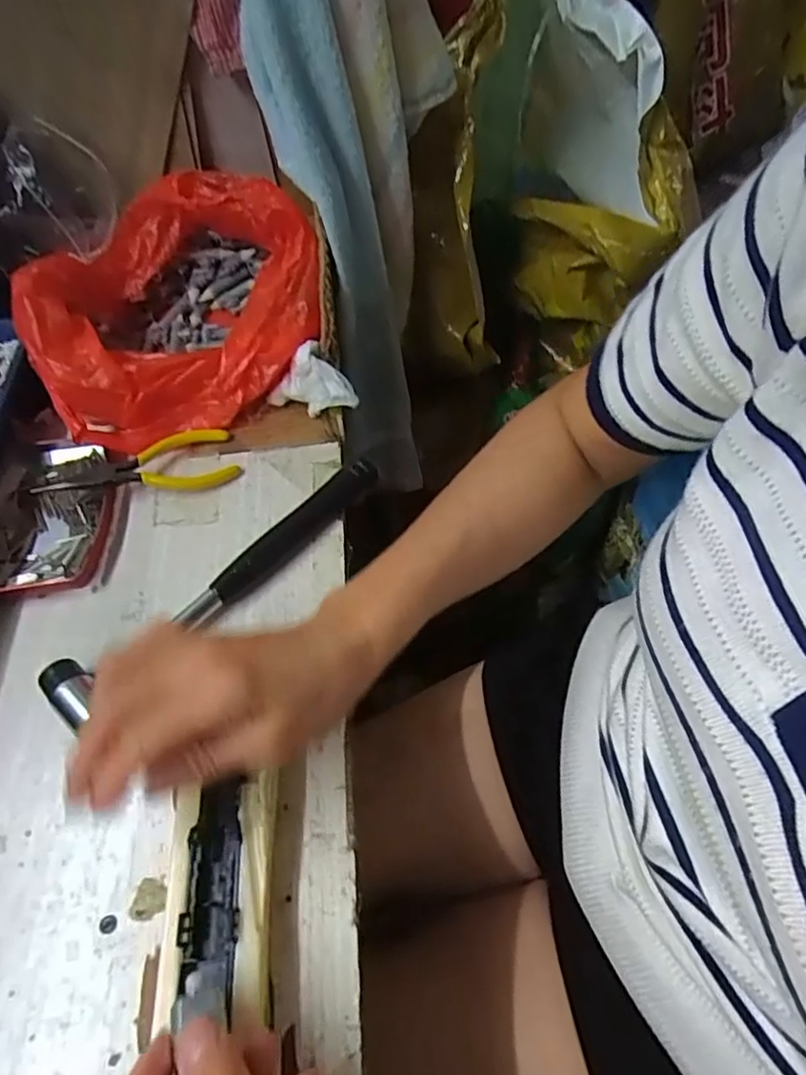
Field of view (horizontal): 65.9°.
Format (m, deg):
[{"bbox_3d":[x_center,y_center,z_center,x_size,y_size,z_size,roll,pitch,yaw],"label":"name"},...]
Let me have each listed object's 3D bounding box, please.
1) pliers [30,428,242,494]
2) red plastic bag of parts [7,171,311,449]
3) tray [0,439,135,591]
[{"bbox_3d":[-0.180,-0.046,0.426,0.125,0.019,0.046,-19,57,-10],"label":"pliers"},{"bbox_3d":[-0.170,-0.179,0.473,0.211,0.092,0.190,-25,58,-12],"label":"red plastic bag of parts"},{"bbox_3d":[-0.232,-0.017,0.418,0.091,0.023,0.116,-1,55,3],"label":"tray"}]

